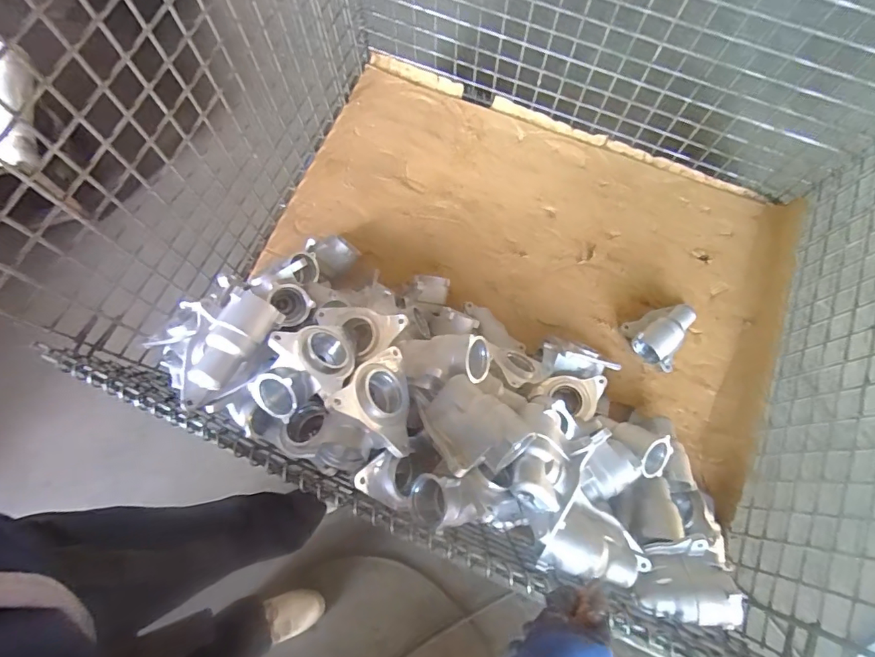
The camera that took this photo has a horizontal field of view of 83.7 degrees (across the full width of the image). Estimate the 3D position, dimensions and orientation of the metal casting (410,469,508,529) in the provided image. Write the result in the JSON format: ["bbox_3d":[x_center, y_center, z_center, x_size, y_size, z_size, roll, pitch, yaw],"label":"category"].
[{"bbox_3d":[0.030,0.235,0.675,0.135,0.066,0.072,-5,74,-2],"label":"metal casting"}]

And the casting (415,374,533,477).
[{"bbox_3d":[0.050,0.144,0.717,0.113,0.096,0.165,-50,51,-3],"label":"casting"}]

